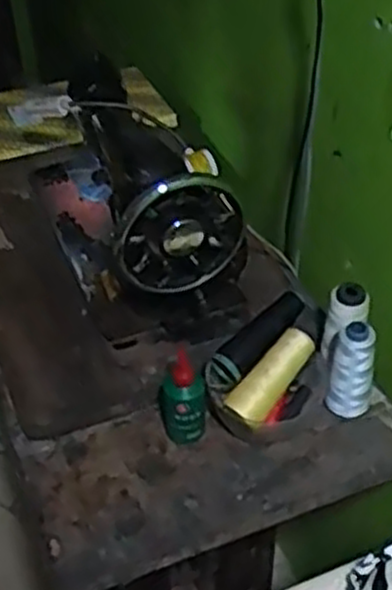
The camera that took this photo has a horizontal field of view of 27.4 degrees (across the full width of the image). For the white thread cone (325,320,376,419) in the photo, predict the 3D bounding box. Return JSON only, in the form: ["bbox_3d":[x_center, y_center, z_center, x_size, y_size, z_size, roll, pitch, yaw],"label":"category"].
[{"bbox_3d":[0.160,0.076,0.818,0.042,0.112,0.036,10,43,13],"label":"white thread cone"}]

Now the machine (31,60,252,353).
[{"bbox_3d":[-0.095,-0.148,0.978,0.167,0.211,0.427,-16,44,-15],"label":"machine"}]

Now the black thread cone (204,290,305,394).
[{"bbox_3d":[0.061,0.047,0.826,0.138,0.040,0.043,-43,54,-14],"label":"black thread cone"}]

